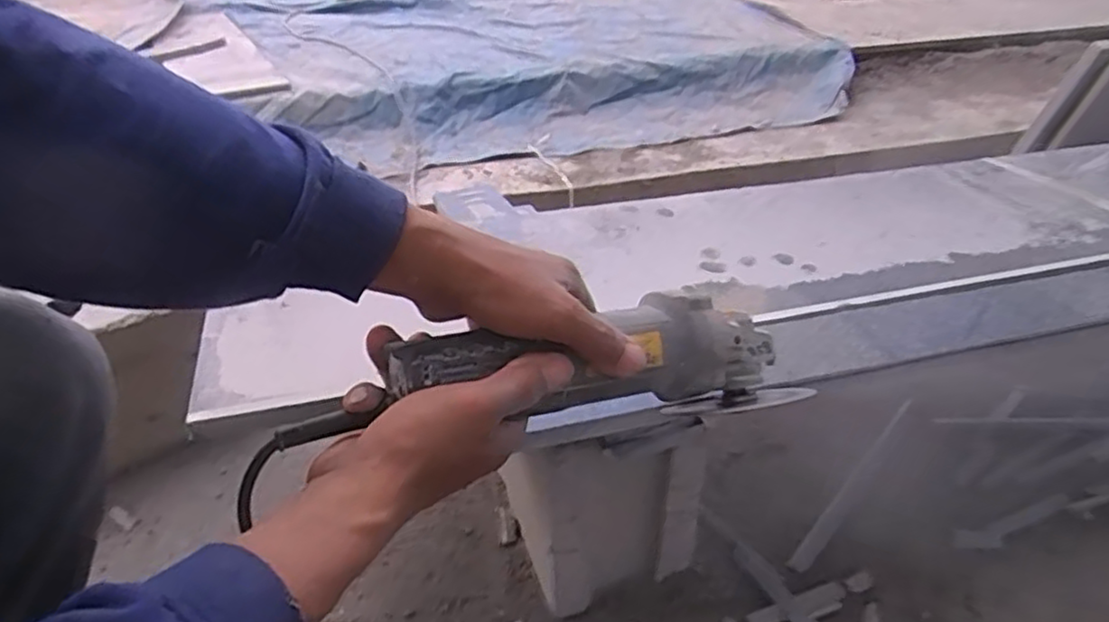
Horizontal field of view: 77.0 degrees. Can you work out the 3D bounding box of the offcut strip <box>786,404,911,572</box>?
[{"bbox_3d":[0.339,0.190,0.784,0.020,0.014,0.303,28,44,32],"label":"offcut strip"}]

